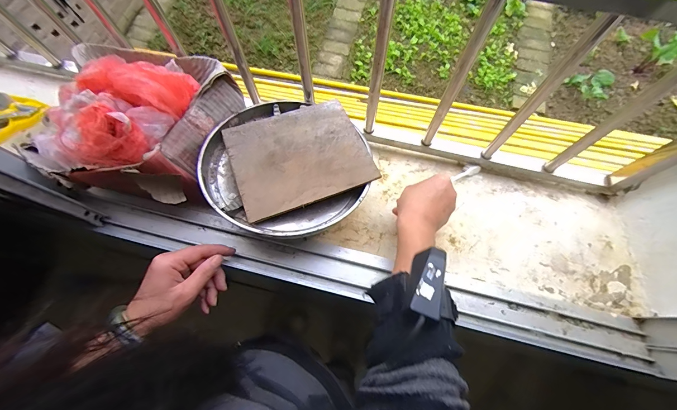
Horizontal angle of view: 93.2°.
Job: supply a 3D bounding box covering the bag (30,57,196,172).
[{"bbox_3d":[-0.292,-0.123,0.412,0.144,0.073,0.163,12,72,4],"label":"bag"}]

